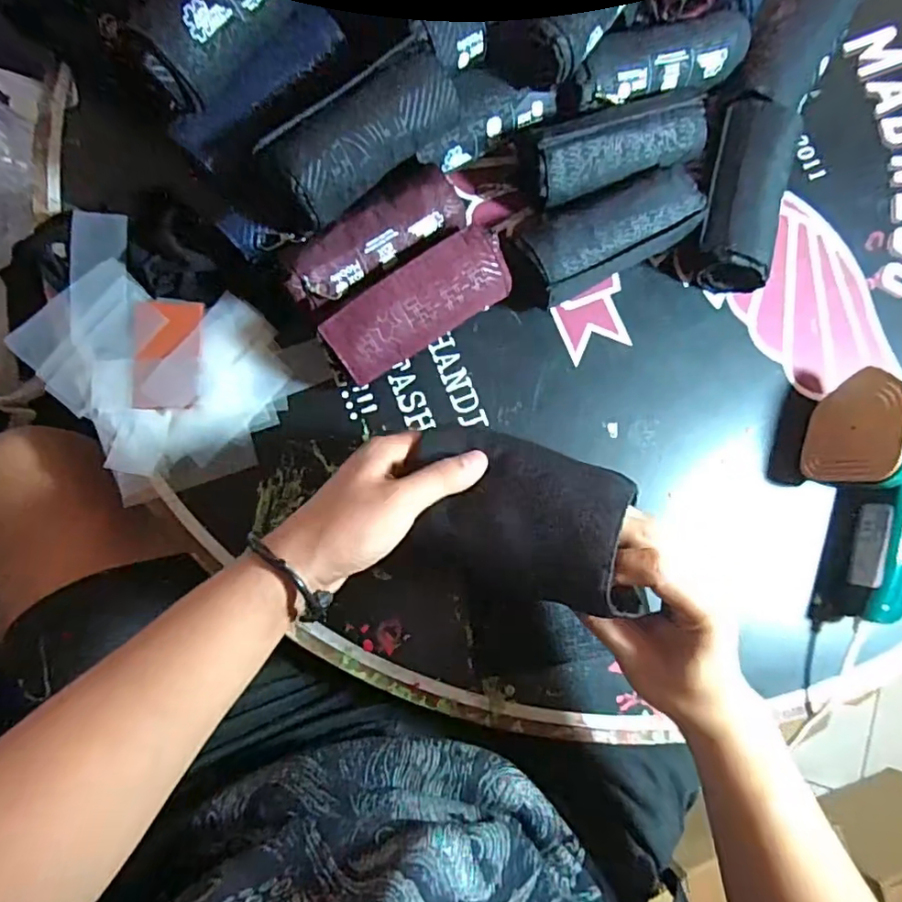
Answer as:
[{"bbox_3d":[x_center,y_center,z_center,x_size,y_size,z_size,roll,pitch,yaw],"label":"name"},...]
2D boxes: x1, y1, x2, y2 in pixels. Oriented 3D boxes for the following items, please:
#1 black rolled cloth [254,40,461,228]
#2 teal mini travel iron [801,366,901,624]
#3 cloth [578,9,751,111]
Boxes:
[{"bbox_3d":[-0.056,-0.226,0.400,0.145,0.048,0.053,-39,86,-9],"label":"black rolled cloth"},{"bbox_3d":[0.329,0.034,0.438,0.081,0.067,0.180,17,80,-1],"label":"teal mini travel iron"},{"bbox_3d":[0.175,-0.315,0.466,0.147,0.041,0.049,-16,83,-6],"label":"cloth"}]

